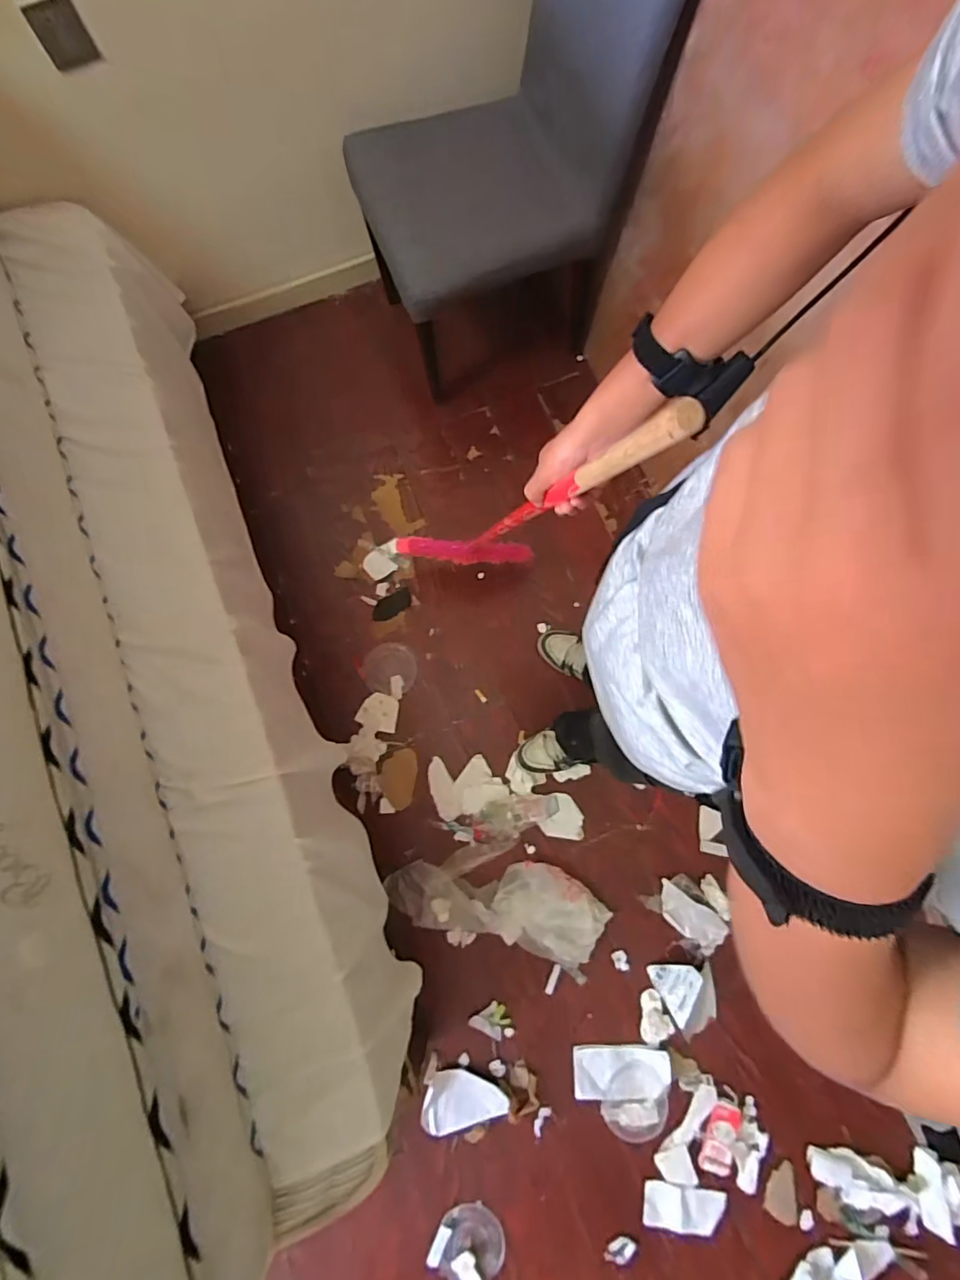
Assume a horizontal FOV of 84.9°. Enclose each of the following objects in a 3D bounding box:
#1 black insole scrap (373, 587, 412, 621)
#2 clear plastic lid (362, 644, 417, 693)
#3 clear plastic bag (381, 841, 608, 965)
[{"bbox_3d":[-0.239,-0.093,1.427,0.117,0.012,0.060,-30,78,-5],"label":"black insole scrap"},{"bbox_3d":[-0.237,0.073,1.377,0.139,0.006,0.125,7,77,3],"label":"clear plastic lid"},{"bbox_3d":[0.036,0.592,1.222,0.495,0.095,0.223,11,77,4],"label":"clear plastic bag"}]

